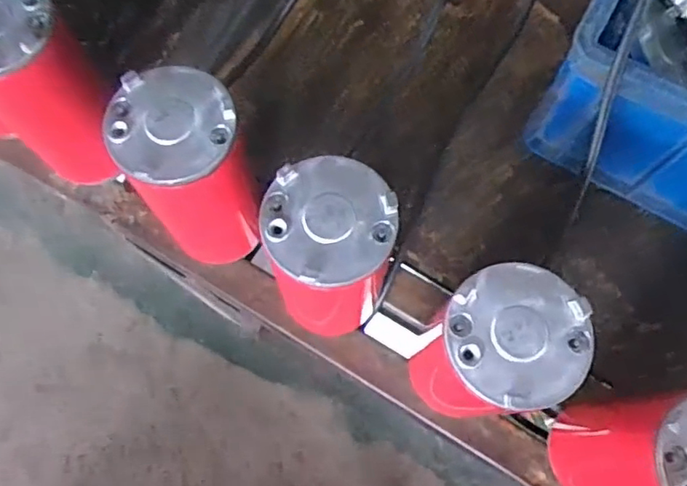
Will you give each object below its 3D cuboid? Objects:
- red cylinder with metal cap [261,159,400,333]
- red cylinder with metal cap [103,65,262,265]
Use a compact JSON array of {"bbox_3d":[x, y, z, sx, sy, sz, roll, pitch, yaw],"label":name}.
[{"bbox_3d":[-0.007,0.013,0.396,0.071,0.174,0.075,0,73,0],"label":"red cylinder with metal cap"},{"bbox_3d":[-0.101,-0.043,0.411,0.076,0.173,0.082,-13,73,-4],"label":"red cylinder with metal cap"}]

